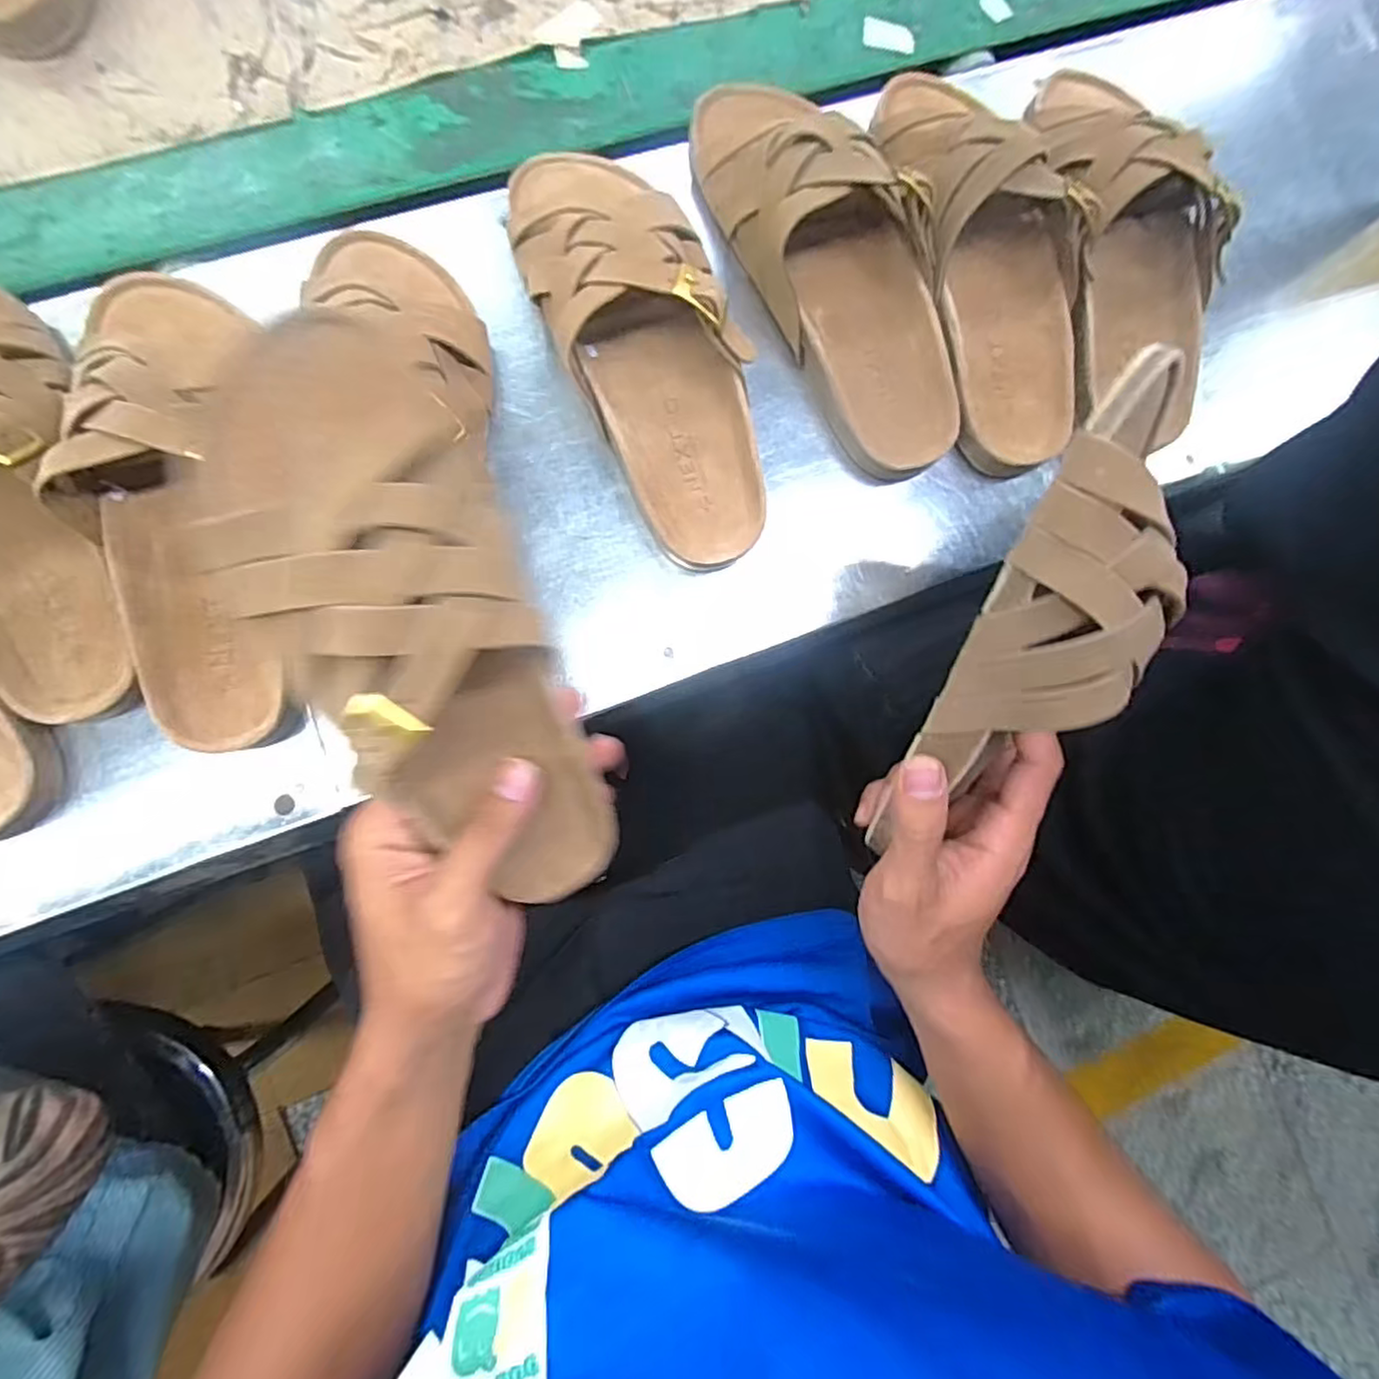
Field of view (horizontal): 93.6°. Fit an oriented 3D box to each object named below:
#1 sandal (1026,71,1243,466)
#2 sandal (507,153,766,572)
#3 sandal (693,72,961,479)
[{"bbox_3d":[0.260,-0.266,0.378,0.091,0.066,0.230,-8,87,-8],"label":"sandal"},{"bbox_3d":[-0.021,-0.186,0.343,0.096,0.059,0.242,-21,88,-8],"label":"sandal"},{"bbox_3d":[0.084,-0.239,0.358,0.093,0.059,0.242,-30,90,-8],"label":"sandal"}]

